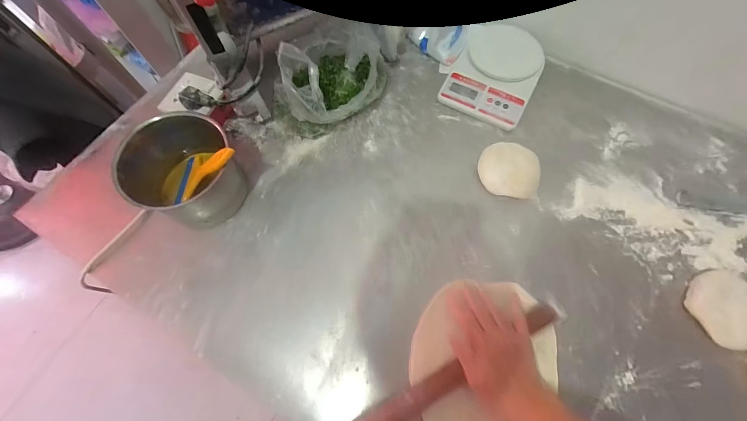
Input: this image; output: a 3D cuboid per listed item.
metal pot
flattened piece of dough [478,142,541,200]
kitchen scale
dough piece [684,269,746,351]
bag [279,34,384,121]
[{"bbox_3d":[-0.275,-0.055,0.483,0.145,0.124,0.145,0,69,1],"label":"metal pot"},{"bbox_3d":[0.227,-0.065,0.527,0.096,0.035,0.087,2,69,2],"label":"flattened piece of dough"},{"bbox_3d":[0.229,-0.256,0.597,0.149,0.043,0.195,27,72,11],"label":"kitchen scale"},{"bbox_3d":[0.500,0.138,0.447,0.075,0.034,0.098,-26,71,-9],"label":"dough piece"},{"bbox_3d":[-0.058,-0.229,0.540,0.143,0.140,0.193,7,69,4],"label":"bag"}]

